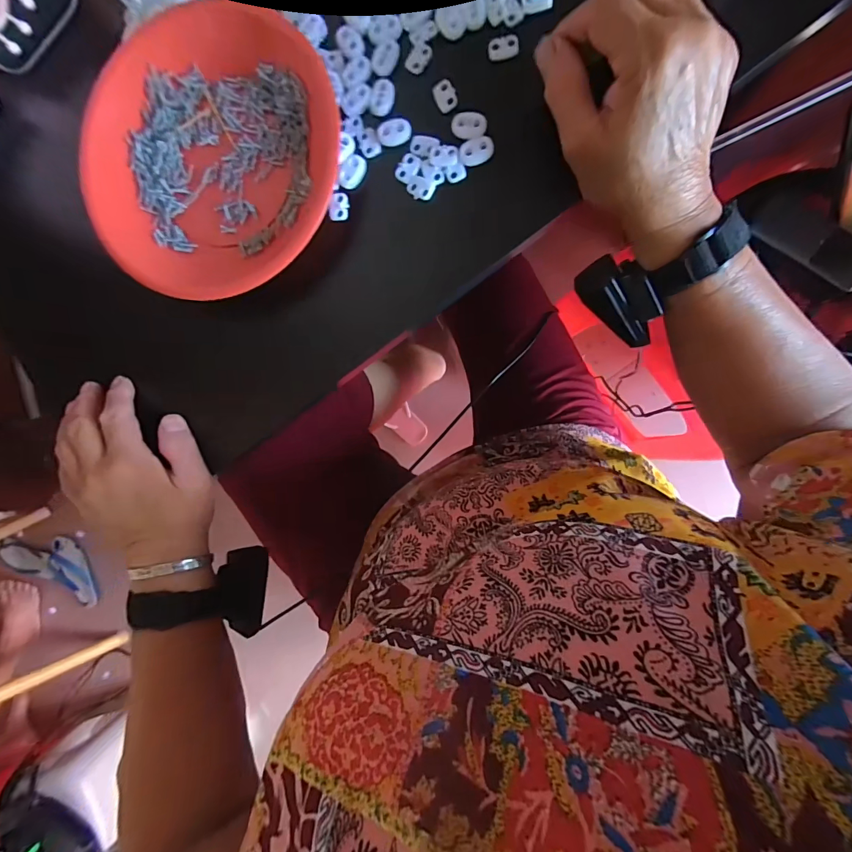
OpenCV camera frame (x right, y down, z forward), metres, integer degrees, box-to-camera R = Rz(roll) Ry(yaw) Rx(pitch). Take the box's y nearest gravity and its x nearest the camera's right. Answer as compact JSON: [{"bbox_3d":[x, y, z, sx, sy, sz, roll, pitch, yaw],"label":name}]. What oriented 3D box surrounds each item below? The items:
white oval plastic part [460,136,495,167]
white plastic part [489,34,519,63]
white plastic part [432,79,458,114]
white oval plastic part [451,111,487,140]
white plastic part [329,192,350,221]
[{"bbox_3d":[0.034,-0.182,0.268,0.022,0.005,0.016,-9,88,8],"label":"white oval plastic part"},{"bbox_3d":[0.051,-0.247,0.264,0.019,0.007,0.010,-4,89,8],"label":"white plastic part"},{"bbox_3d":[0.013,-0.220,0.270,0.013,0.005,0.019,-21,87,7],"label":"white plastic part"},{"bbox_3d":[0.028,-0.198,0.266,0.022,0.004,0.016,5,90,8],"label":"white oval plastic part"},{"bbox_3d":[-0.061,-0.156,0.288,0.012,0.008,0.019,10,91,8],"label":"white plastic part"}]

